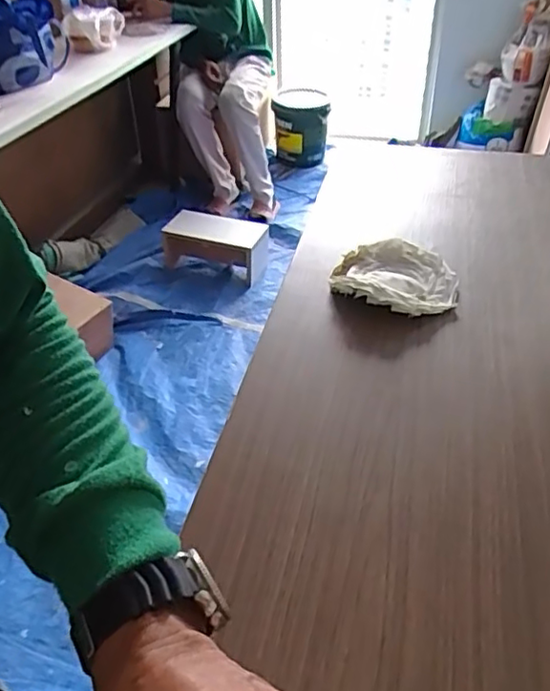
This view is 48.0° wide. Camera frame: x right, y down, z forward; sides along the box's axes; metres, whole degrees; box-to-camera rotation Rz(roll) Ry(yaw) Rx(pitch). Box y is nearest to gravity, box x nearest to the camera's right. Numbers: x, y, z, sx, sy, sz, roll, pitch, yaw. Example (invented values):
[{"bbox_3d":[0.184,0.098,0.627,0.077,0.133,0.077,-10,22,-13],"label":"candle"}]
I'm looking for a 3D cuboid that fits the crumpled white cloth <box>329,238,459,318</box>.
[{"bbox_3d":[0.175,-0.097,0.906,0.177,0.041,0.165,8,40,13],"label":"crumpled white cloth"}]

